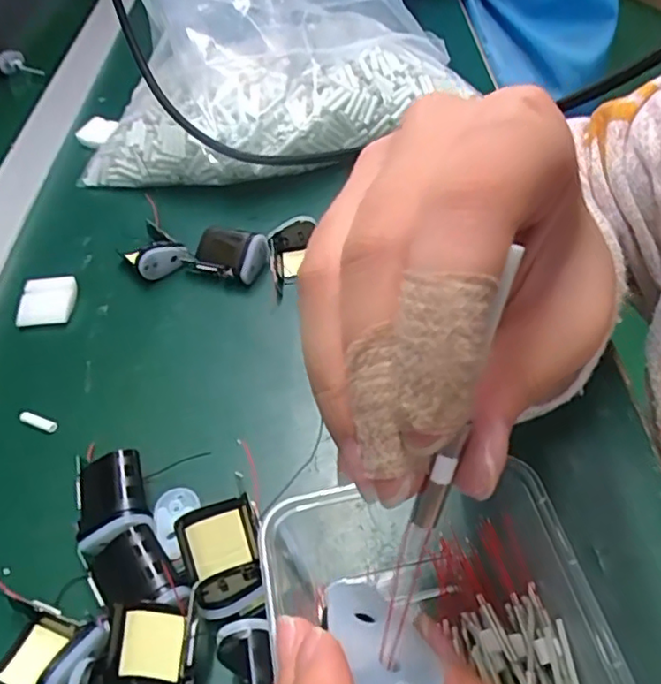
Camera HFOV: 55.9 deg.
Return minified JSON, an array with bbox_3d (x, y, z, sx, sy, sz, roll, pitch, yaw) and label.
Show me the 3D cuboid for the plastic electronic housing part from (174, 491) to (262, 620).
[{"bbox_3d":[-0.046,0.092,0.270,0.033,0.040,0.024,-19,8,-17],"label":"plastic electronic housing part"}]

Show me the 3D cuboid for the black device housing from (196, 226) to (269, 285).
[{"bbox_3d":[-0.069,-0.060,0.422,0.042,0.026,0.032,9,48,14],"label":"black device housing"}]

